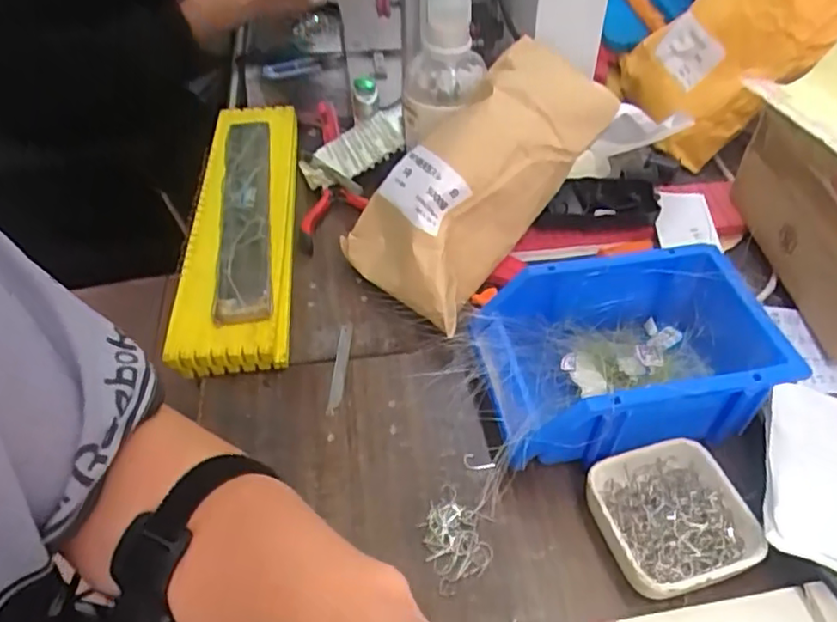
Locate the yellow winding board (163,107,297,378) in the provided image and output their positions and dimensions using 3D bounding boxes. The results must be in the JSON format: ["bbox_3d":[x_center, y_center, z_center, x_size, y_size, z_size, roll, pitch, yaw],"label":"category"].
[{"bbox_3d":[-0.160,-0.087,0.586,0.088,0.041,0.345,-5,47,-4],"label":"yellow winding board"}]

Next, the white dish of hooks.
[{"bbox_3d":[0.149,0.125,0.380,0.085,0.031,0.083,-16,47,-9],"label":"white dish of hooks"}]

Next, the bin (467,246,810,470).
[{"bbox_3d":[0.135,0.032,0.431,0.189,0.073,0.125,-8,48,-7],"label":"bin"}]

